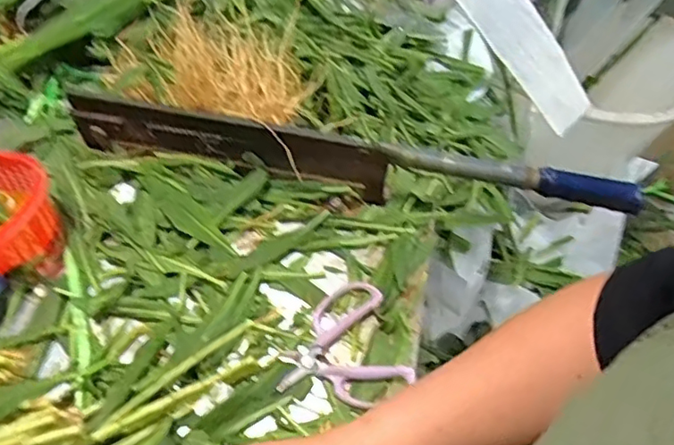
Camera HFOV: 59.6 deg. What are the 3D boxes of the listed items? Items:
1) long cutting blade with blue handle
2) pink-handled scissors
[{"bbox_3d":[-0.024,-0.073,0.706,0.615,0.099,0.037,12,57,4],"label":"long cutting blade with blue handle"},{"bbox_3d":[0.017,0.129,0.635,0.133,0.022,0.134,12,57,4],"label":"pink-handled scissors"}]

